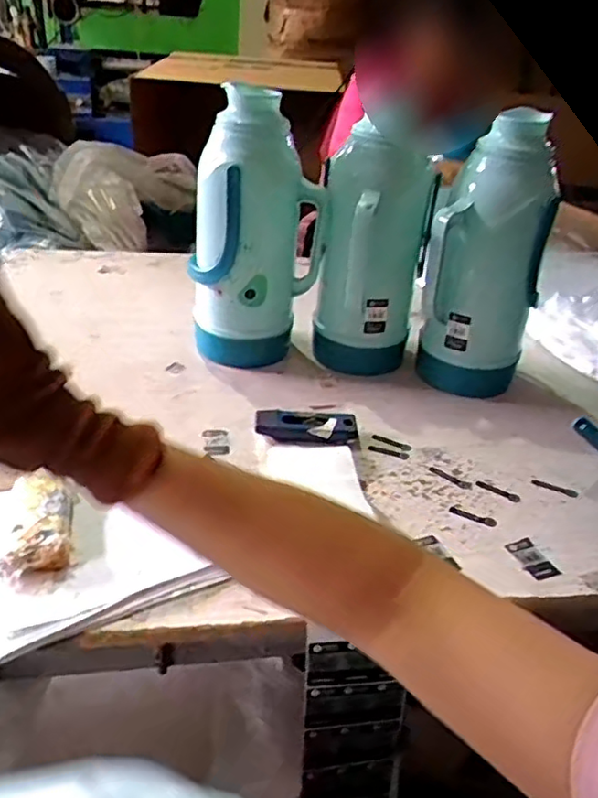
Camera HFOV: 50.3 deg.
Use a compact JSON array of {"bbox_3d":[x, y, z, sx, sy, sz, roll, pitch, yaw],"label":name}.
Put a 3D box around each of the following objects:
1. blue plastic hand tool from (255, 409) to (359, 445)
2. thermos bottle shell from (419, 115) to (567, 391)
[{"bbox_3d":[0.010,0.035,0.838,0.131,0.021,0.056,6,31,0],"label":"blue plastic hand tool"},{"bbox_3d":[0.258,-0.175,0.894,0.150,0.356,0.131,11,31,9],"label":"thermos bottle shell"}]

